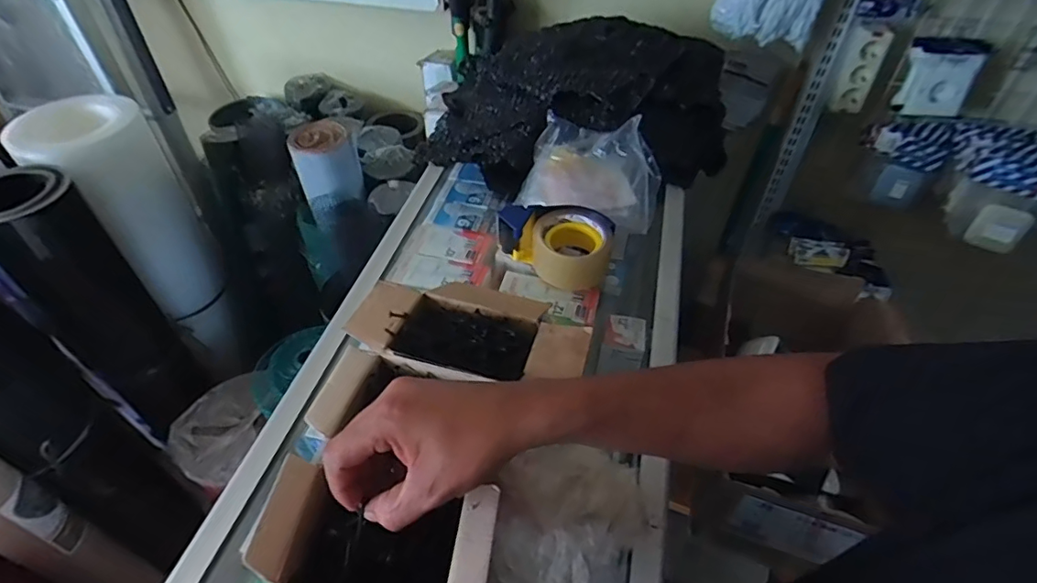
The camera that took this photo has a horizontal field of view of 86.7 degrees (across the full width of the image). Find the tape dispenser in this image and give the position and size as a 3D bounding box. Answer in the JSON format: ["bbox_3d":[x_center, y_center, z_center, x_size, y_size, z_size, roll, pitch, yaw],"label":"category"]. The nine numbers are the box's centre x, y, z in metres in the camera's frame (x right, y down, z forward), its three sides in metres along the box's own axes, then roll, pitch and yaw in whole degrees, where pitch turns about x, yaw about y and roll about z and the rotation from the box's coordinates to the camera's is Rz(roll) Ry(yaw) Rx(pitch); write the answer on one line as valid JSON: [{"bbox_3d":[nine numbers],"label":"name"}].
[{"bbox_3d":[0.048,-0.064,0.692,0.130,0.060,0.095,31,54,25],"label":"tape dispenser"}]

